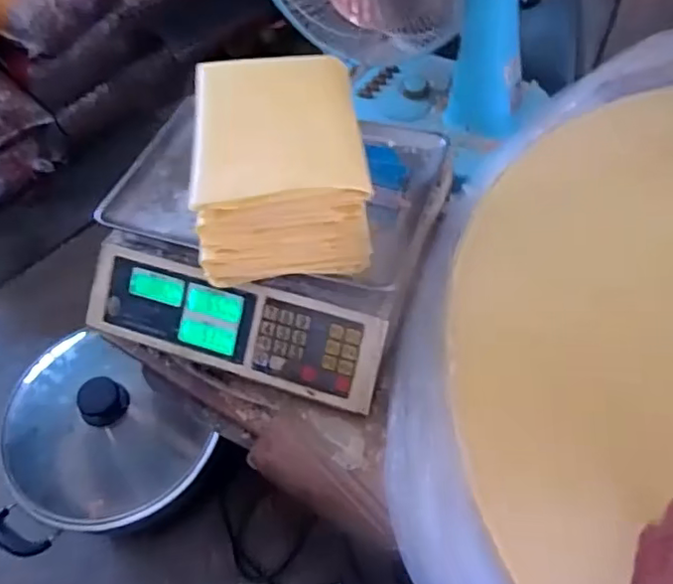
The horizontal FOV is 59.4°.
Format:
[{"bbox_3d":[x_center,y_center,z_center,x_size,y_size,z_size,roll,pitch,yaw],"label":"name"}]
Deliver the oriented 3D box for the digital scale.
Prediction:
[{"bbox_3d":[-0.074,-0.068,0.661,0.342,0.092,0.314,14,56,15],"label":"digital scale"}]

